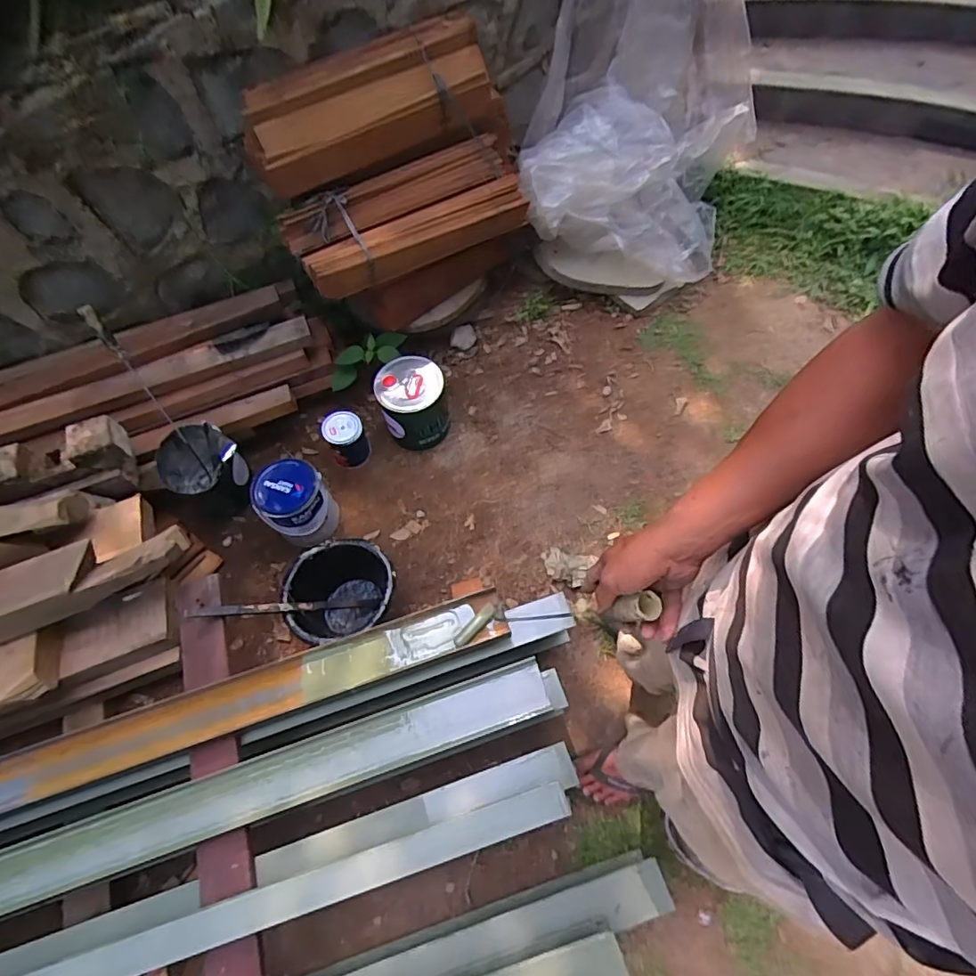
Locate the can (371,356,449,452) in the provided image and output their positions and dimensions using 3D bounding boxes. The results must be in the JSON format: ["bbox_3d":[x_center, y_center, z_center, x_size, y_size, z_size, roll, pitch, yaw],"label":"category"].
[{"bbox_3d":[-0.206,-0.235,1.516,0.177,0.195,0.174,-1,63,3],"label":"can"}]

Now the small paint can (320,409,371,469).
[{"bbox_3d":[-0.391,-0.131,1.507,0.107,0.150,0.103,-1,63,3],"label":"small paint can"}]

